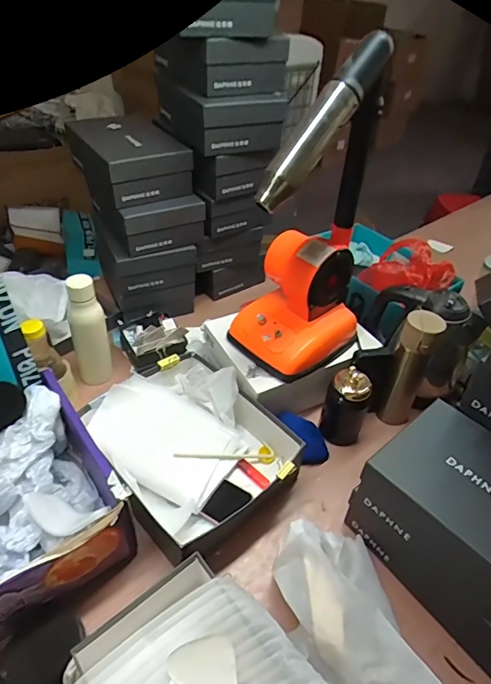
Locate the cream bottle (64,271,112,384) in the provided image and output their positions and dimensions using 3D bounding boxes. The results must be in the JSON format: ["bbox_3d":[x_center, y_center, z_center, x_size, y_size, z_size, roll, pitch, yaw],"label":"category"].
[{"bbox_3d":[-0.306,-0.019,0.867,0.063,0.226,0.055,-13,44,-18],"label":"cream bottle"}]

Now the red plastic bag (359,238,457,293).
[{"bbox_3d":[0.365,-0.162,0.988,0.167,0.073,0.151,30,48,27],"label":"red plastic bag"}]

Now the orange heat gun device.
[{"bbox_3d":[0.099,-0.183,0.730,0.220,0.478,0.174,-32,52,-33],"label":"orange heat gun device"}]

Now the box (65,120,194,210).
[{"bbox_3d":[-0.256,-0.407,0.983,0.183,0.094,0.262,-22,47,-26],"label":"box"}]

